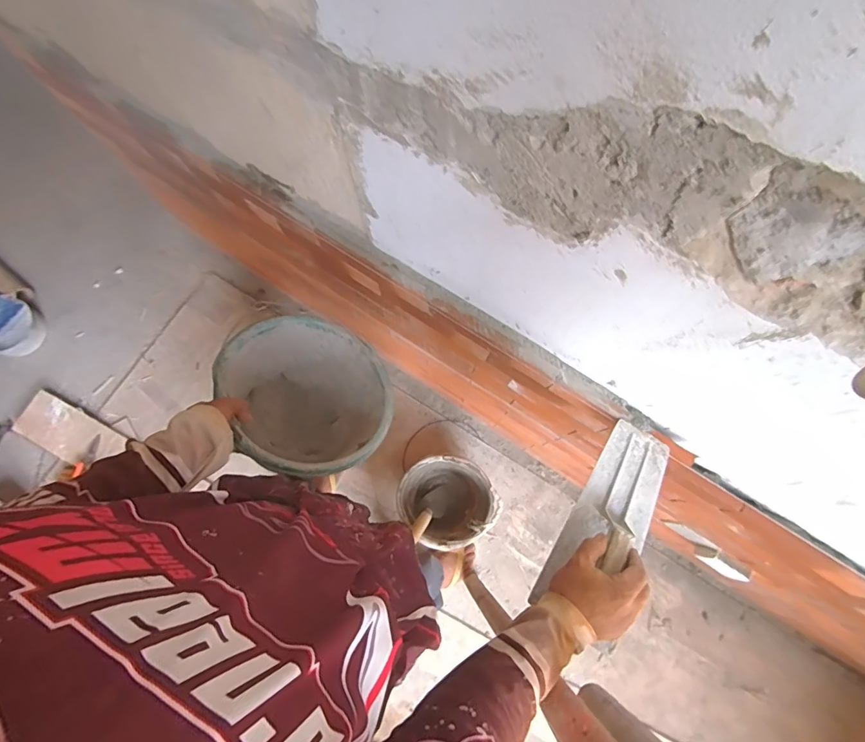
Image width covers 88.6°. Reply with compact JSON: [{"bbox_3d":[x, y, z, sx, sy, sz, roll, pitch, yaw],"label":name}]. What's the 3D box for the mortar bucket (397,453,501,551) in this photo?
[{"bbox_3d":[0.042,0.364,1.265,0.232,0.191,0.237,0,77,1],"label":"mortar bucket"}]

